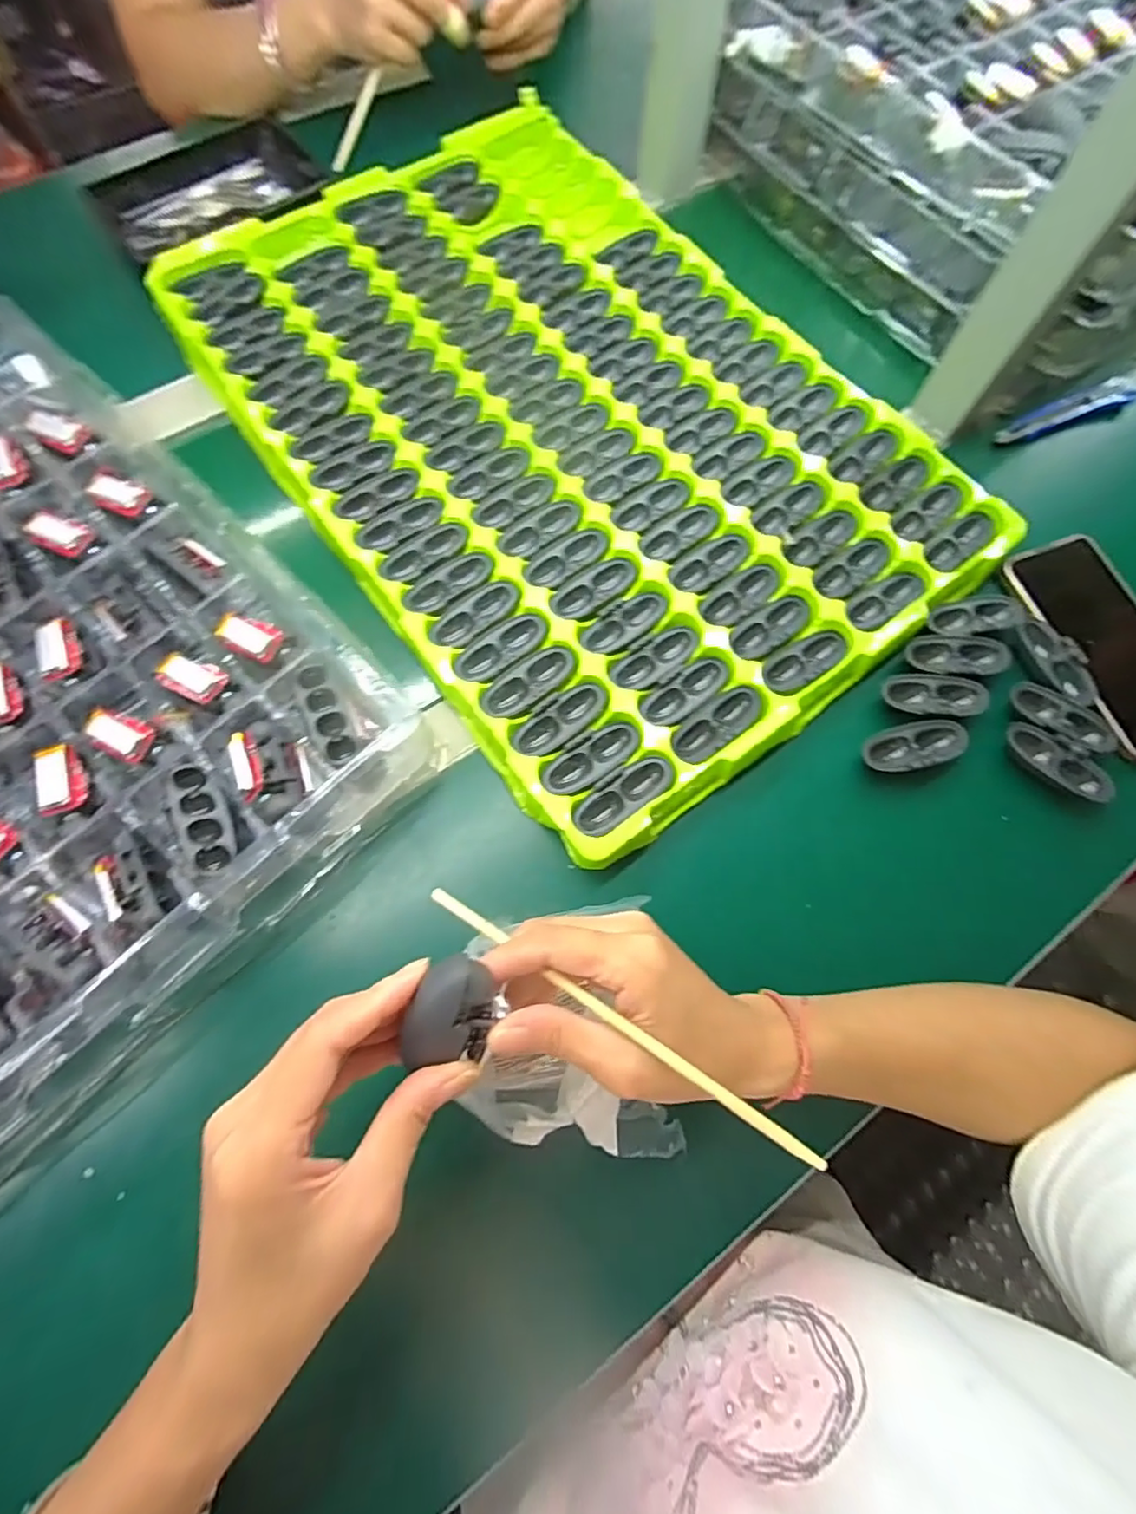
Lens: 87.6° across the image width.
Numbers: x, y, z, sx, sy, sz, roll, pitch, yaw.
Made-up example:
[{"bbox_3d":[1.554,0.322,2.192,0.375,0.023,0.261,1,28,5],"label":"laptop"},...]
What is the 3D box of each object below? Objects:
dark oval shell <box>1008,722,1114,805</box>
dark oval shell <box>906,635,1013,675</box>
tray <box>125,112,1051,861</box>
[{"bbox_3d":[0.314,0.003,0.380,0.067,0.011,0.027,37,75,11],"label":"dark oval shell"},{"bbox_3d":[0.263,-0.069,0.396,0.069,0.010,0.024,8,72,3],"label":"dark oval shell"},{"bbox_3d":[0.000,-0.262,0.456,0.409,0.043,0.579,-36,75,-11],"label":"tray"}]

